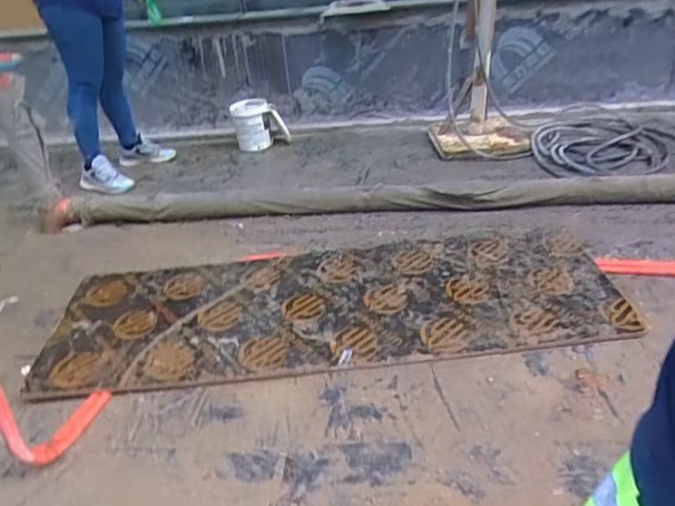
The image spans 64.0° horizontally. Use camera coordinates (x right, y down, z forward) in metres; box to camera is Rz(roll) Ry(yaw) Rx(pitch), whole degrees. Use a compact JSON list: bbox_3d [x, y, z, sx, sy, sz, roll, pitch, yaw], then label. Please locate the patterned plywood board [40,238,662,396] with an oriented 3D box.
[{"bbox_3d":[-0.011,0.111,1.406,1.387,0.034,0.470,-6,26,-1],"label":"patterned plywood board"}]

